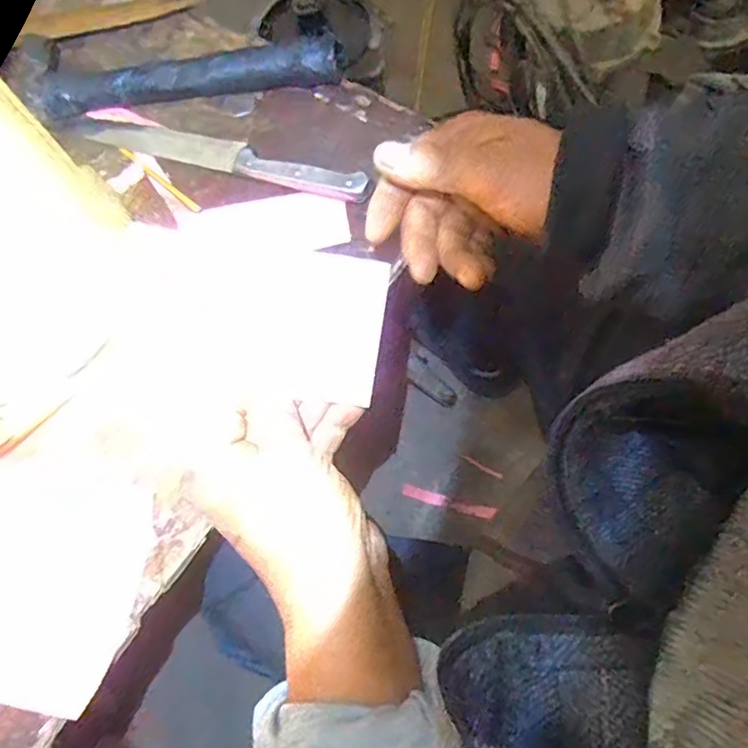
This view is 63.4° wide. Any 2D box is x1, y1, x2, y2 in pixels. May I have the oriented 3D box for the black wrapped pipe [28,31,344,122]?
[{"bbox_3d":[-0.158,-0.251,0.511,0.261,0.054,0.035,-1,68,1],"label":"black wrapped pipe"}]

